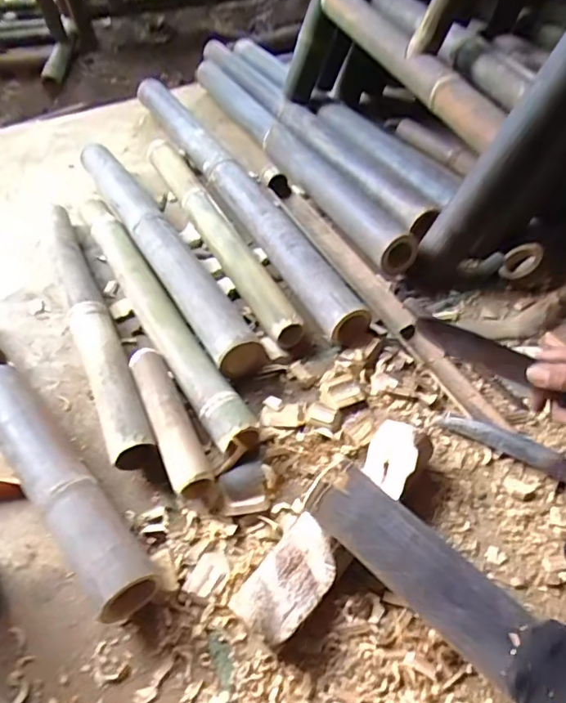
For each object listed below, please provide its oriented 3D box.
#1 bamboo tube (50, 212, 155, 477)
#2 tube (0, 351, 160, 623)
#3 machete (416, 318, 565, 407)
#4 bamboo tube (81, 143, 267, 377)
[{"bbox_3d":[-0.334,-0.062,0.864,0.073,0.087,0.634,-23,52,-13],"label":"bamboo tube"},{"bbox_3d":[-0.364,0.109,0.708,0.078,0.084,0.605,-37,56,-23],"label":"tube"},{"bbox_3d":[0.239,0.025,0.472,0.243,0.036,0.027,29,59,23],"label":"machete"},{"bbox_3d":[-0.250,-0.234,0.973,0.079,0.064,0.756,-27,53,-16],"label":"bamboo tube"}]

